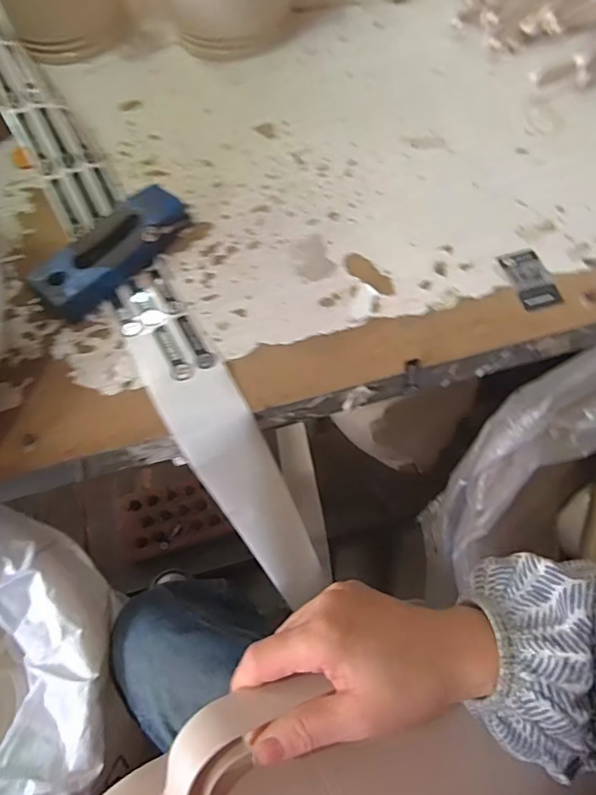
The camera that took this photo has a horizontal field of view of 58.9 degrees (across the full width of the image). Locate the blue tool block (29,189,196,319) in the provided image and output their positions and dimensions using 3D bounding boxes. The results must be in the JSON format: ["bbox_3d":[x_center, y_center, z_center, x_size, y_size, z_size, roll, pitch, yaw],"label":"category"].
[{"bbox_3d":[-0.152,-0.122,0.434,0.045,0.026,0.134,36,70,18],"label":"blue tool block"}]

